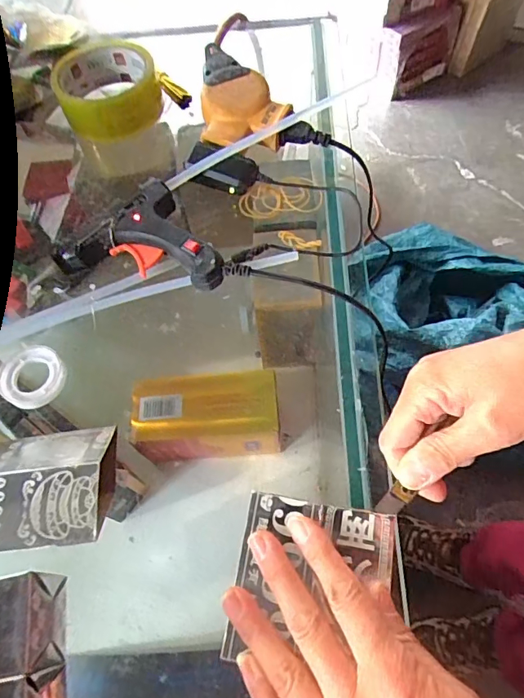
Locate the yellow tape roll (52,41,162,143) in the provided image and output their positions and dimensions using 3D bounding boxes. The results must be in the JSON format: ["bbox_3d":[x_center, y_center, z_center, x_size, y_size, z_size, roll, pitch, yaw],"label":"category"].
[{"bbox_3d":[-0.136,-0.232,0.423,0.084,0.044,0.087,-1,63,2],"label":"yellow tape roll"}]

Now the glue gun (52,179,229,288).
[{"bbox_3d":[-0.085,-0.086,0.344,0.122,0.024,0.075,7,63,7],"label":"glue gun"}]

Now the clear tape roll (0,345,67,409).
[{"bbox_3d":[-0.153,0.018,0.314,0.042,0.007,0.043,-1,63,2],"label":"clear tape roll"}]

